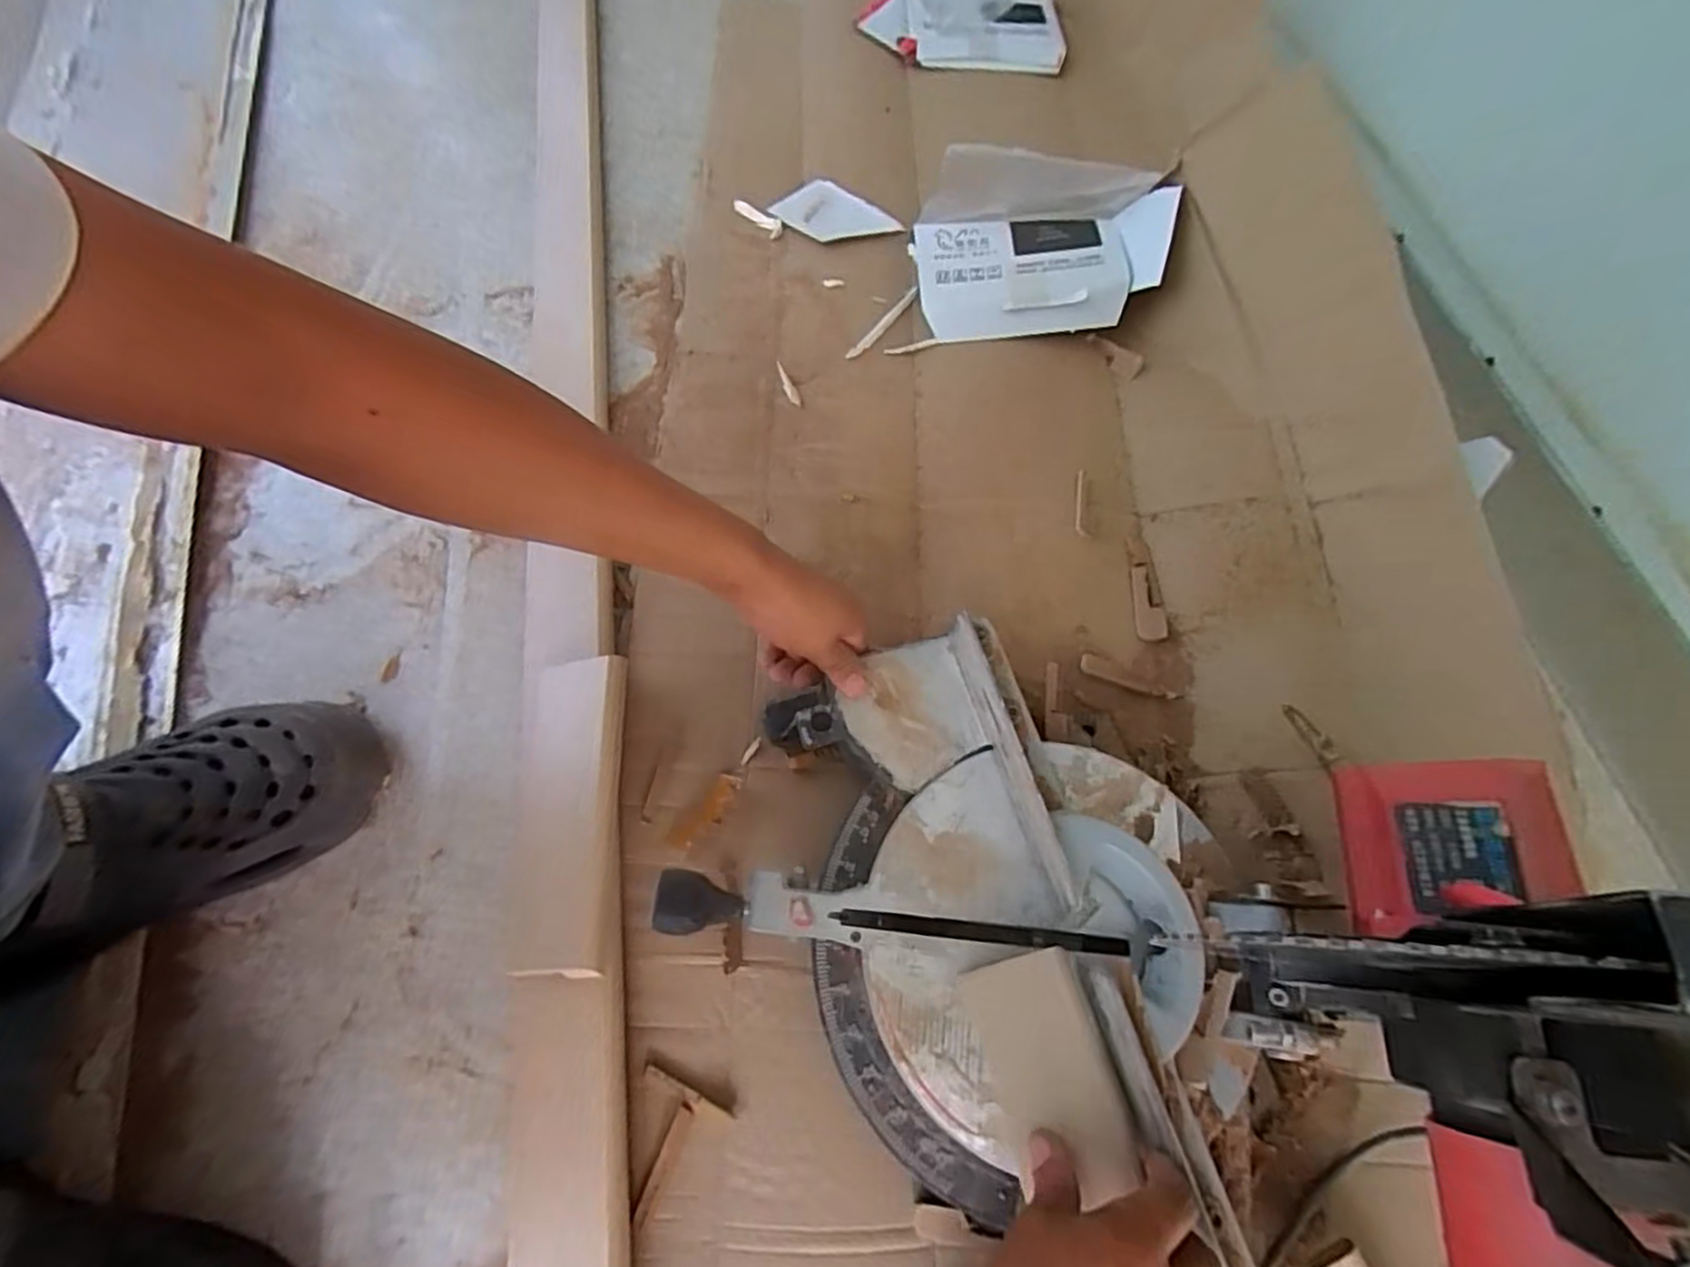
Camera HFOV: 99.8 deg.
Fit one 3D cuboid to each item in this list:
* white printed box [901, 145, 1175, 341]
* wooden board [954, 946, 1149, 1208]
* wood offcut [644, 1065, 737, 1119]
[{"bbox_3d":[0.190,-0.379,0.707,0.238,0.115,0.143,8,67,1],"label":"white printed box"},{"bbox_3d":[0.117,0.252,0.412,0.068,0.019,0.118,-16,67,-6],"label":"wooden board"},{"bbox_3d":[-0.104,0.304,0.469,0.065,0.004,0.009,26,68,8],"label":"wood offcut"}]

